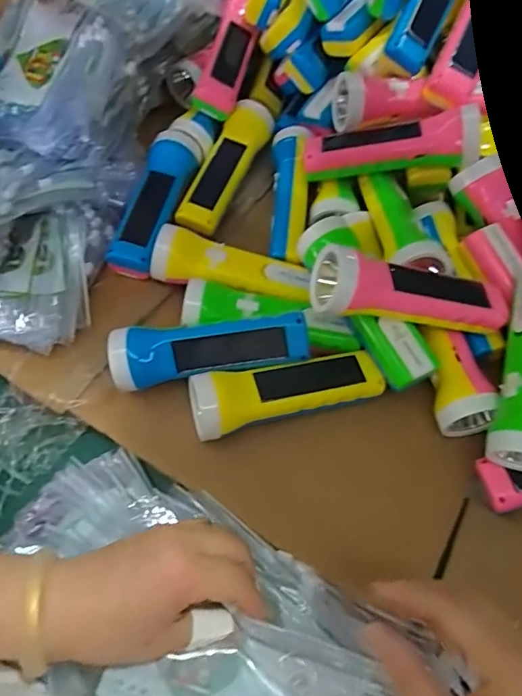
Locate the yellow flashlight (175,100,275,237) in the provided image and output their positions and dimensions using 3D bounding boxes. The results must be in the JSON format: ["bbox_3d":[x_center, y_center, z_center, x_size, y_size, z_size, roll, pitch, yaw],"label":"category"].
[{"bbox_3d":[-0.037,-0.196,0.530,0.045,0.038,0.167,22,64,10],"label":"yellow flashlight"}]

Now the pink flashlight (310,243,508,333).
[{"bbox_3d":[0.121,-0.048,0.410,0.158,0.051,0.059,6,61,-21],"label":"pink flashlight"}]

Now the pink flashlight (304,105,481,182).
[{"bbox_3d":[0.123,-0.196,0.485,0.159,0.041,0.041,-3,61,17],"label":"pink flashlight"}]

